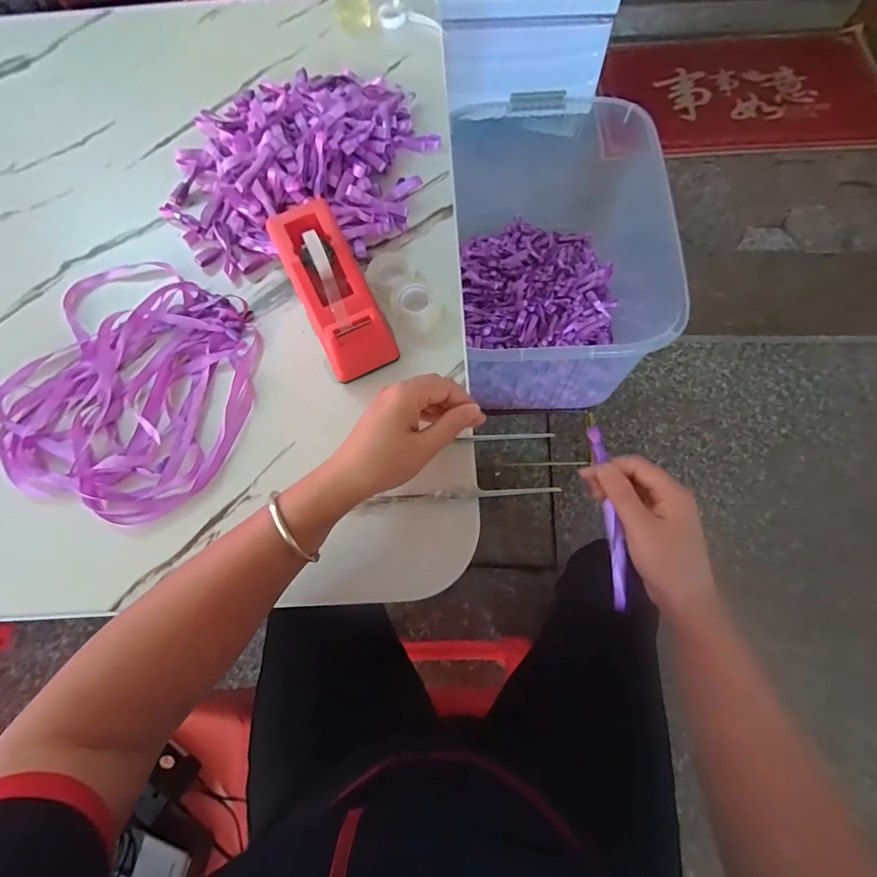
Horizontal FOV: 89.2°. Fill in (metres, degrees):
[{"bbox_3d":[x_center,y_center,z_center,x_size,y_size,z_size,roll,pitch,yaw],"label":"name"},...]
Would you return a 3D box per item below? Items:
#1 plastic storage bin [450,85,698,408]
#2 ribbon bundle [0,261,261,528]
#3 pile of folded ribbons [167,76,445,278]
[{"bbox_3d":[0.200,-0.272,0.739,0.300,0.233,0.436,-2,69,1],"label":"plastic storage bin"},{"bbox_3d":[-0.282,-0.054,0.412,0.229,0.020,0.227,22,71,10],"label":"ribbon bundle"},{"bbox_3d":[-0.154,-0.308,0.481,0.265,0.058,0.288,-1,69,2],"label":"pile of folded ribbons"}]

